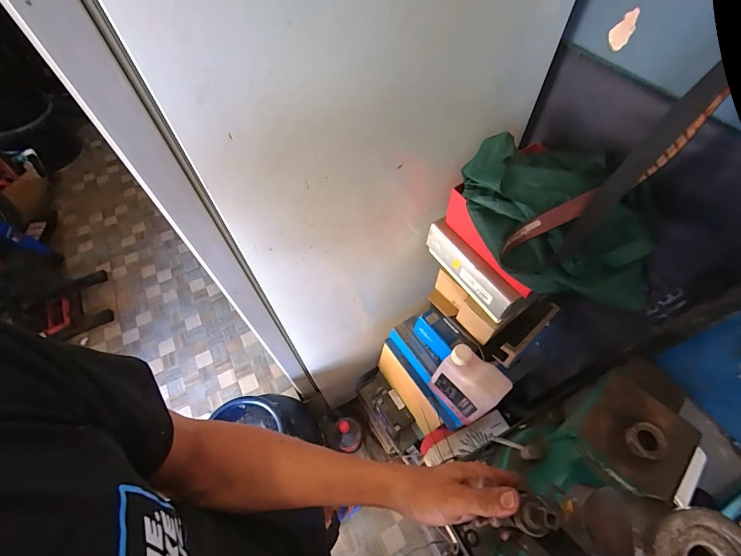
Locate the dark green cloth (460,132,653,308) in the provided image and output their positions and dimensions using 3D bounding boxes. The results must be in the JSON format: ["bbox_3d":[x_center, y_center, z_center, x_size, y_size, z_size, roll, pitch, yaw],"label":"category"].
[{"bbox_3d":[0.256,-0.083,0.489,0.189,0.095,0.259,-8,57,-4],"label":"dark green cloth"}]

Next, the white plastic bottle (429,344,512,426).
[{"bbox_3d":[0.201,0.220,0.715,0.075,0.163,0.119,-35,63,-20],"label":"white plastic bottle"}]

